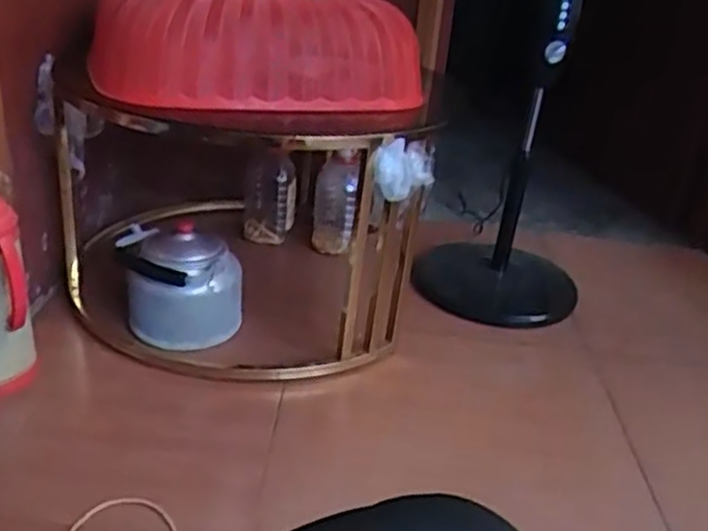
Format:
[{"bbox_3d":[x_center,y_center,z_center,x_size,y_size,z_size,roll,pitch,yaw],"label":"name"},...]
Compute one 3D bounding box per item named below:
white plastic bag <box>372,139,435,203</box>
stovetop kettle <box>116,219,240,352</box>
[{"bbox_3d":[0.087,-0.166,1.264,0.119,0.090,0.044,-14,32,-33],"label":"white plastic bag"},{"bbox_3d":[-0.337,0.034,1.425,0.231,0.200,0.189,-1,27,-11],"label":"stovetop kettle"}]

